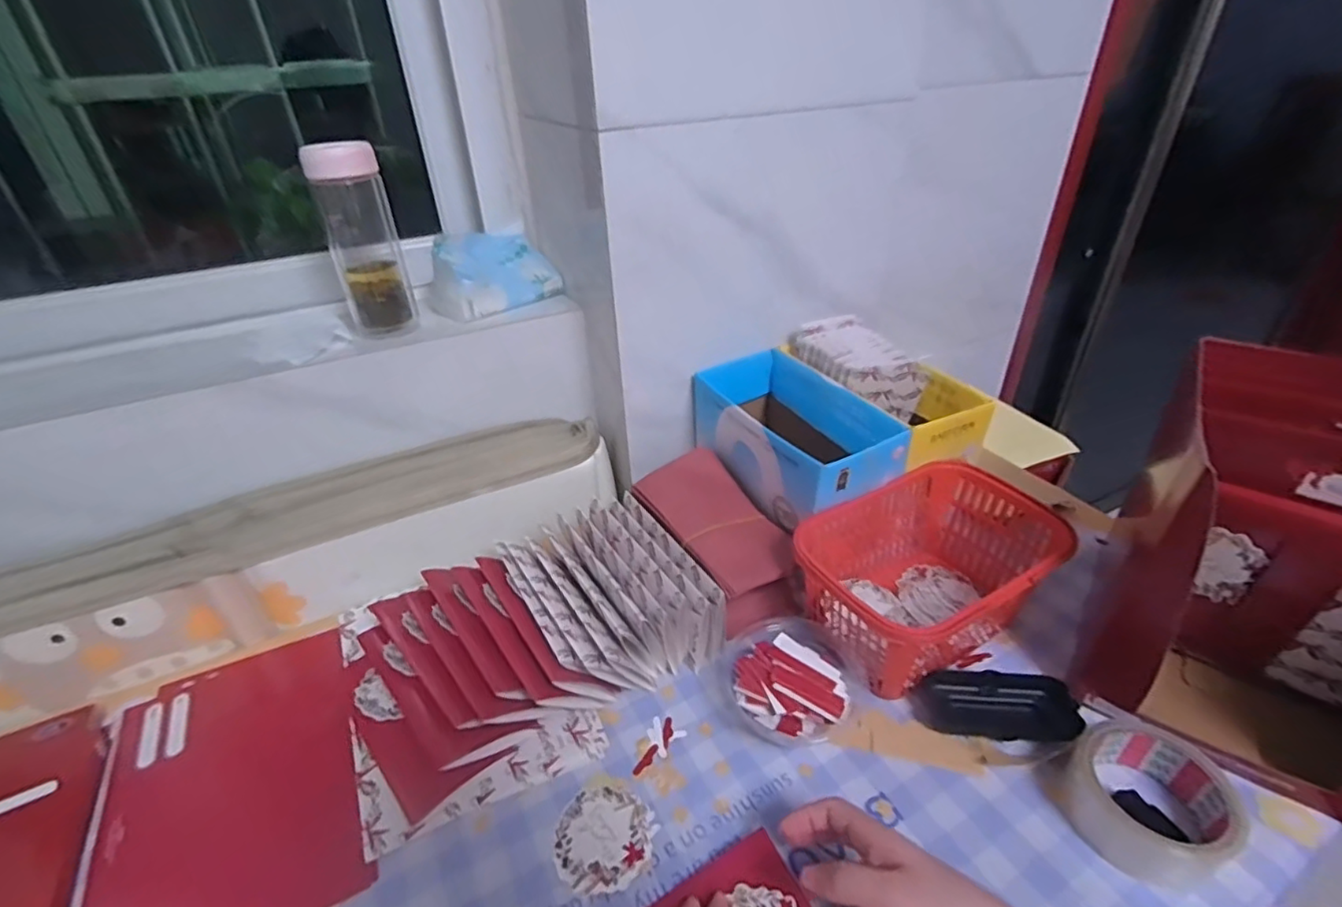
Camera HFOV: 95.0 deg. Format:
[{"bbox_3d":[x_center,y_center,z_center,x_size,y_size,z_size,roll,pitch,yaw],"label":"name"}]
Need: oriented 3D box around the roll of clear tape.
[{"bbox_3d":[0.328,0.240,0.427,0.092,0.042,0.092,-2,34,1],"label":"roll of clear tape"}]

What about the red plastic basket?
[{"bbox_3d":[0.229,0.113,0.561,0.228,0.111,0.152,-17,36,-20],"label":"red plastic basket"}]

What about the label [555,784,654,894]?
[{"bbox_3d":[-0.049,0.274,0.442,0.069,0.004,0.068,-2,34,1],"label":"label"}]

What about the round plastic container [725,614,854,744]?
[{"bbox_3d":[0.102,0.192,0.523,0.110,0.037,0.115,-2,34,0],"label":"round plastic container"}]

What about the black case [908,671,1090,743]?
[{"bbox_3d":[0.263,0.205,0.506,0.118,0.032,0.044,4,34,10],"label":"black case"}]

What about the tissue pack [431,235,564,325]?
[{"bbox_3d":[-0.204,-0.212,0.709,0.137,0.073,0.084,-24,39,-29],"label":"tissue pack"}]

